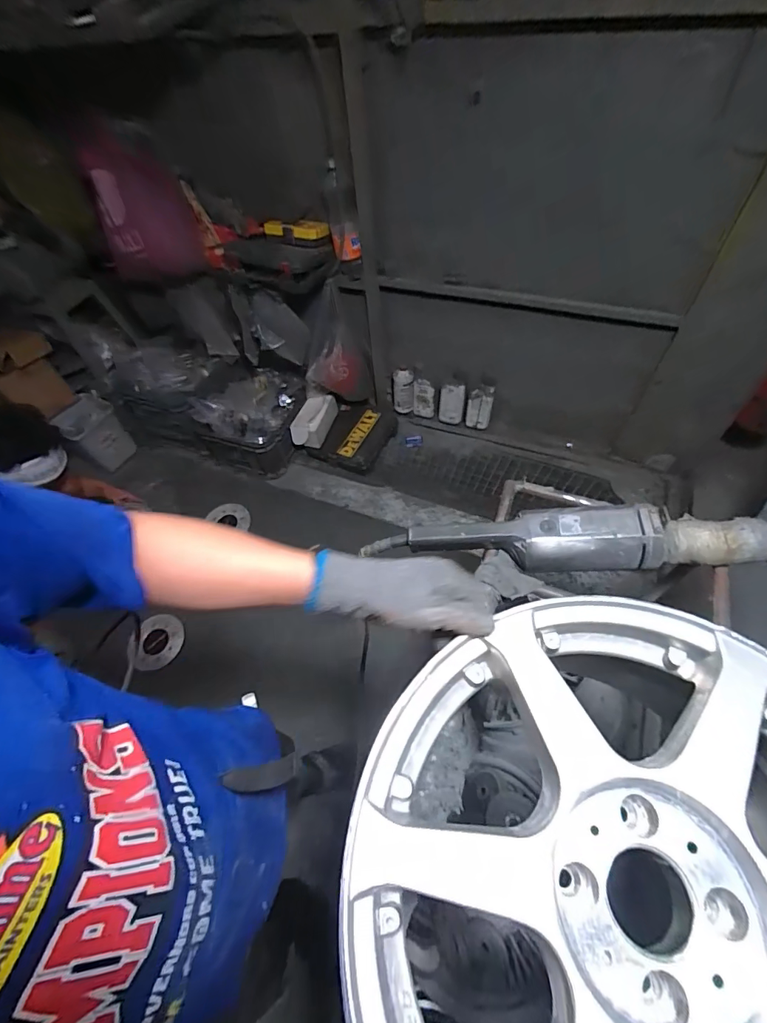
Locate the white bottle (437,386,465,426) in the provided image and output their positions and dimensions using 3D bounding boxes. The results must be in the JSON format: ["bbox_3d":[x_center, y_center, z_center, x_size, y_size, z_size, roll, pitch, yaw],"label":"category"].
[{"bbox_3d":[0.271,-0.429,1.696,0.095,0.163,0.055,10,42,15],"label":"white bottle"}]

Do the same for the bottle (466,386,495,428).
[{"bbox_3d":[0.368,-0.394,1.656,0.094,0.168,0.063,6,57,9],"label":"bottle"}]

